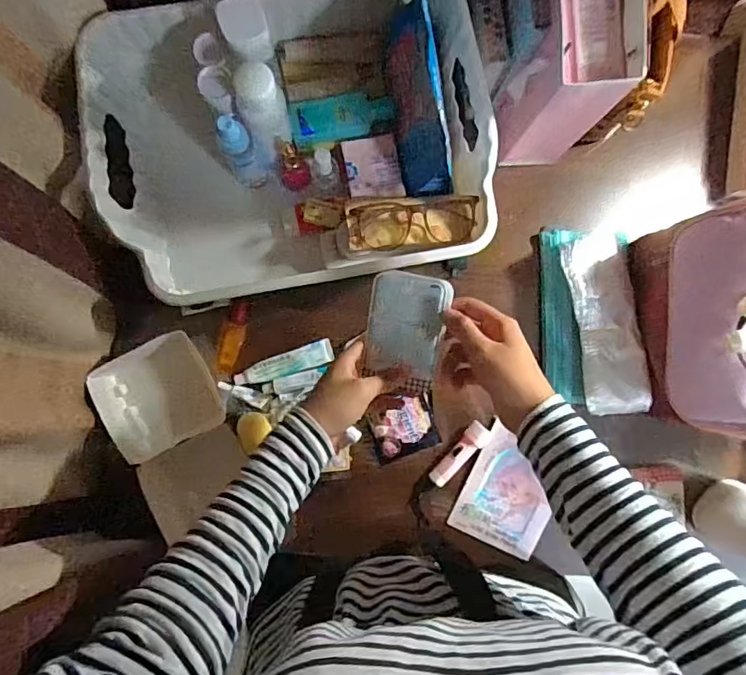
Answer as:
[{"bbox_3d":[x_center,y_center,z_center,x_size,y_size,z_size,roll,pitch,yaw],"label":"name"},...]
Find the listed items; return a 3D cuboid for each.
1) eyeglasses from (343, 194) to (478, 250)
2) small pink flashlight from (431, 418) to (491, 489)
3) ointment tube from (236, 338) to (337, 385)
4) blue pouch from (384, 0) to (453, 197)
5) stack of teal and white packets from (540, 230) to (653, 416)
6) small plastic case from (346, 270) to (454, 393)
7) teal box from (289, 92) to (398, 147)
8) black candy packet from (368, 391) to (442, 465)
[{"bbox_3d":[0.044,-0.124,0.565,0.137,0.034,0.048,-5,89,-2],"label":"eyeglasses"},{"bbox_3d":[0.109,0.145,0.624,0.030,0.023,0.091,39,88,-1],"label":"small pink flashlight"},{"bbox_3d":[-0.109,0.033,0.630,0.122,0.017,0.028,-18,90,-2],"label":"ointment tube"},{"bbox_3d":[0.051,-0.262,0.560,0.059,0.046,0.200,-11,109,-2],"label":"blue pouch"},{"bbox_3d":[0.263,-0.021,0.617,0.104,0.049,0.227,-6,89,-2],"label":"stack of teal and white packets"},{"bbox_3d":[0.026,-0.007,0.461,0.070,0.023,0.101,14,89,-2],"label":"small plastic case"},{"bbox_3d":[-0.032,-0.246,0.566,0.115,0.026,0.043,-15,90,-2],"label":"teal box"},{"bbox_3d":[0.038,0.108,0.632,0.081,0.010,0.077,-15,90,-2],"label":"black candy packet"}]

